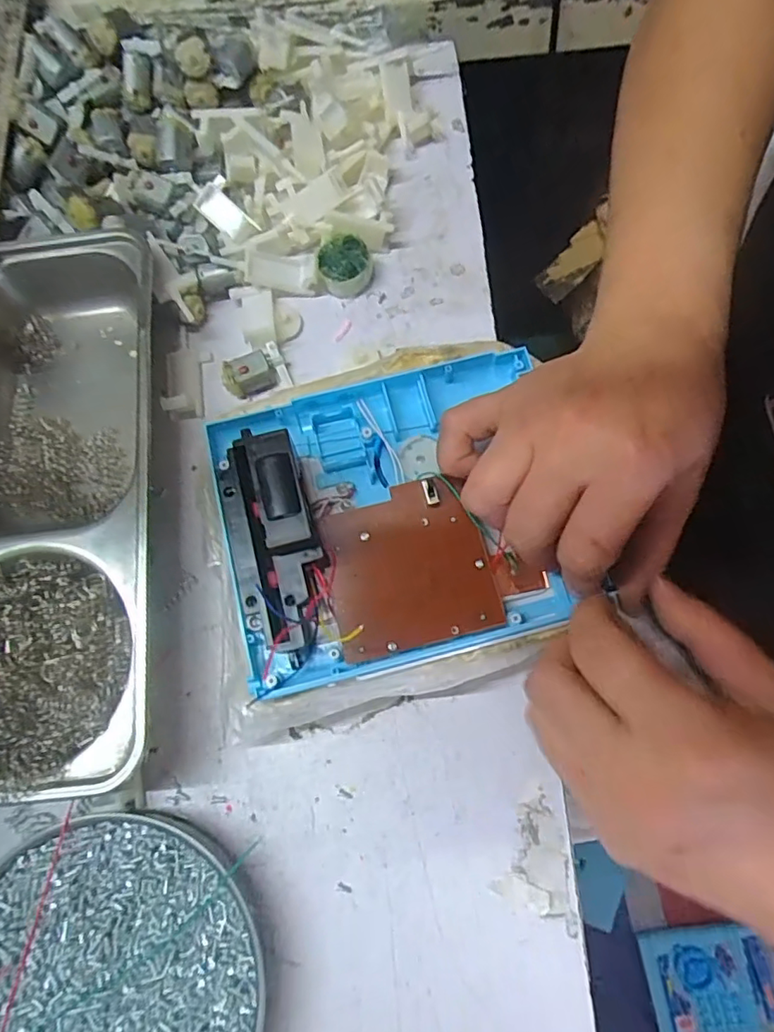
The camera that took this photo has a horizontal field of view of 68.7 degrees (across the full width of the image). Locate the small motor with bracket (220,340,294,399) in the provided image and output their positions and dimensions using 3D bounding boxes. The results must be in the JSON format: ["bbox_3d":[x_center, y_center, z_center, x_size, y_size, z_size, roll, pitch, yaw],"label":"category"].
[{"bbox_3d":[-0.075,-0.083,0.322,0.036,0.017,0.022,-20,75,-5],"label":"small motor with bracket"}]

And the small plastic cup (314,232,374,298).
[{"bbox_3d":[-0.025,-0.148,0.336,0.032,0.016,0.031,0,75,1],"label":"small plastic cup"}]

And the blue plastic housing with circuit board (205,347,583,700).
[{"bbox_3d":[0.006,-0.004,0.254,0.159,0.038,0.137,-14,75,-4],"label":"blue plastic housing with circuit board"}]

